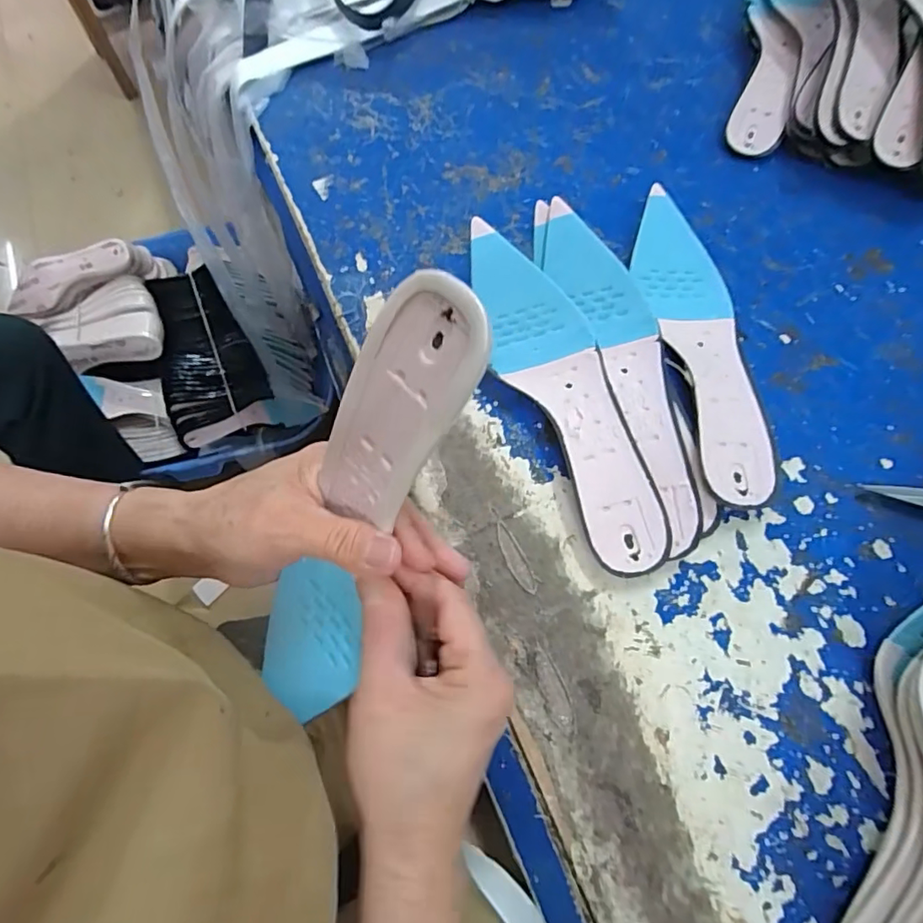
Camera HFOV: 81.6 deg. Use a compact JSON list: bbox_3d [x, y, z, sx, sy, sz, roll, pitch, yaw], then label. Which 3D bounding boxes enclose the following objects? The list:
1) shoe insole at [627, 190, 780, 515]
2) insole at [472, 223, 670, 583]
[{"bbox_3d":[0.173,-0.087,0.383,0.066,0.033,0.246,-7,66,-1],"label":"shoe insole"},{"bbox_3d":[0.065,-0.048,0.357,0.071,0.055,0.256,-19,67,-6],"label":"insole"}]

